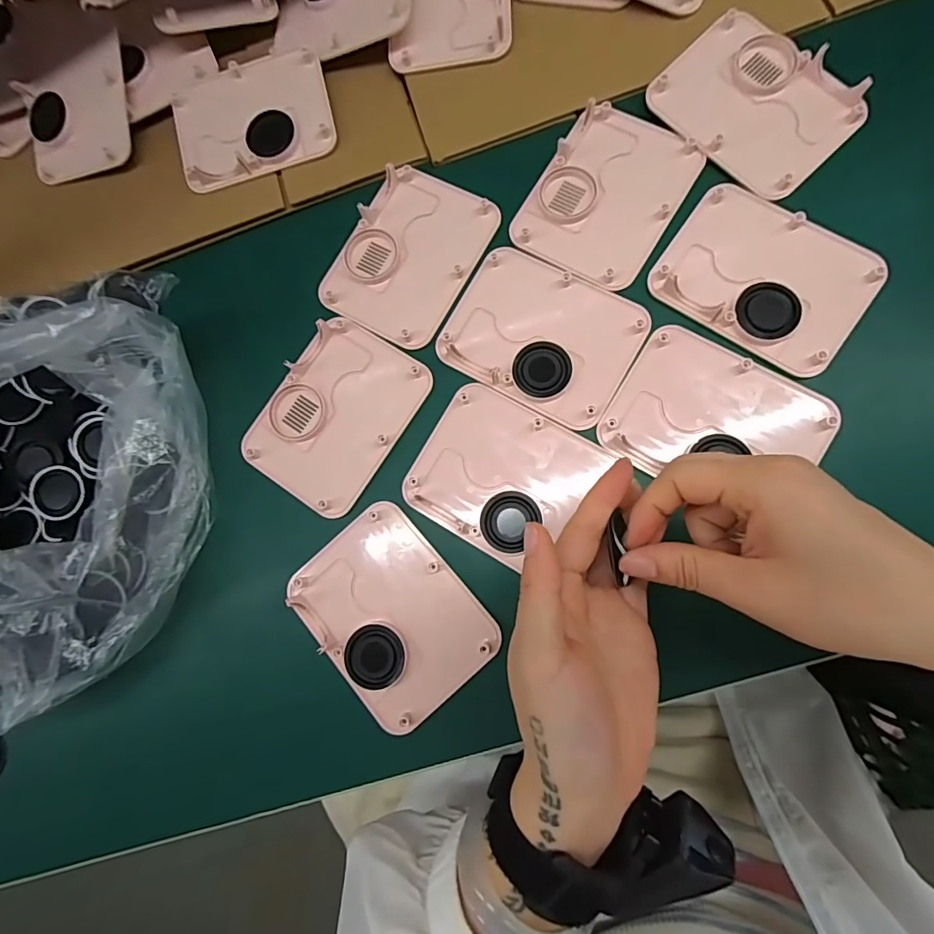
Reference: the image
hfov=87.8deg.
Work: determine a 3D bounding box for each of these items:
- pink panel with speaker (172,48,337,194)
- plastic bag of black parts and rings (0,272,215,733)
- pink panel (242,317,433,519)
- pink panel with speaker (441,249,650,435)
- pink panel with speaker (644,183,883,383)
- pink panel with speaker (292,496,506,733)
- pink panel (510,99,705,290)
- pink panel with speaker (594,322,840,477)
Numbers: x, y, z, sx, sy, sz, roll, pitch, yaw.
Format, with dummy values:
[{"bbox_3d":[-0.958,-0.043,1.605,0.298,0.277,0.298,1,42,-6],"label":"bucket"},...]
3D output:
[{"bbox_3d":[-0.171,-0.276,0.383,0.125,0.013,0.096,-14,78,5],"label":"pink panel with speaker"},{"bbox_3d":[-0.304,0.015,0.312,0.237,0.098,0.292,-13,79,5],"label":"plastic bag of black parts and rings"},{"bbox_3d":[-0.093,-0.038,0.345,0.095,0.010,0.124,32,87,9],"label":"pink panel"},{"bbox_3d":[0.050,-0.092,0.333,0.125,0.009,0.096,30,85,12],"label":"pink panel with speaker"},{"bbox_3d":[0.196,-0.127,0.319,0.126,0.009,0.095,35,86,12],"label":"pink panel with speaker"},{"bbox_3d":[-0.050,0.095,0.316,0.093,0.009,0.126,-41,77,-1],"label":"pink panel with speaker"},{"bbox_3d":[0.100,-0.195,0.345,0.095,0.009,0.123,32,85,12],"label":"pink panel"},{"bbox_3d":[0.158,-0.028,0.309,0.123,0.010,0.092,30,85,12],"label":"pink panel with speaker"}]

